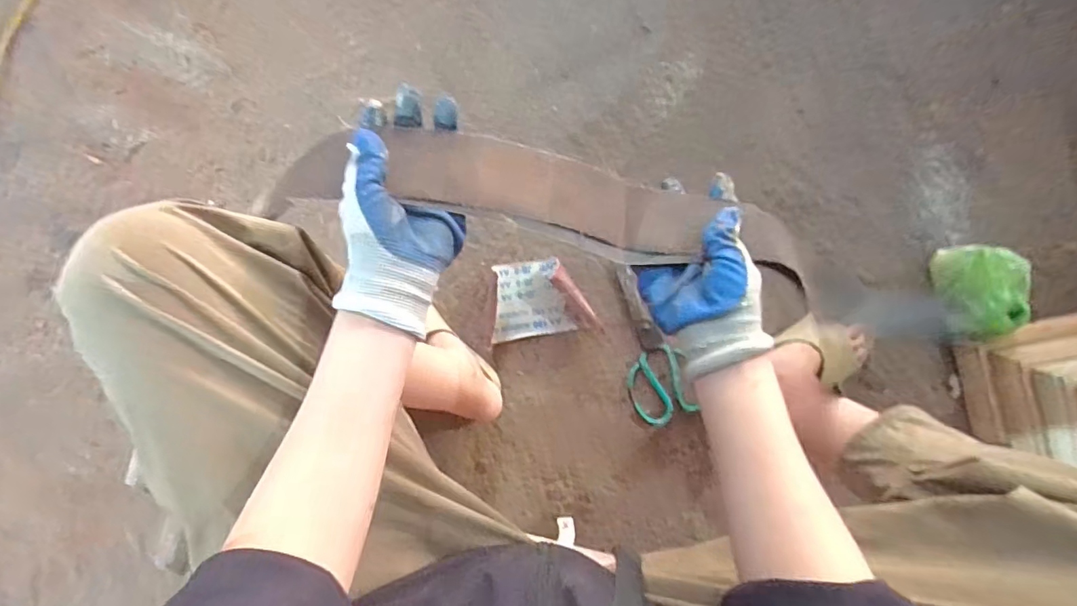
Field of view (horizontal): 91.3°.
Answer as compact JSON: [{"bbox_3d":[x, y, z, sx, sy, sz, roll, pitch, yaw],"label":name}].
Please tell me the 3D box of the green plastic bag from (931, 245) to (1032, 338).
[{"bbox_3d":[0.578,-0.016,0.695,0.062,0.099,0.122,-3,85,1],"label":"green plastic bag"}]

